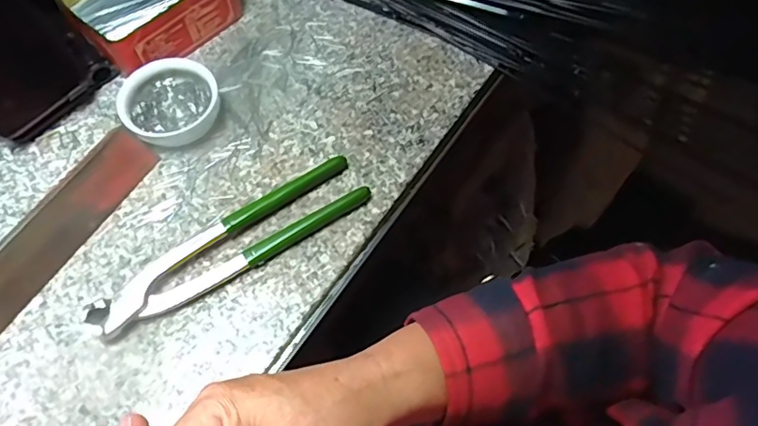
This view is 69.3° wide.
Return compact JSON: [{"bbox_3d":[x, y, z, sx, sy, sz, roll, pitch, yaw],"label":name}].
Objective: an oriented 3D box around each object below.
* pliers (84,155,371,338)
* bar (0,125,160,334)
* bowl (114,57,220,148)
[{"bbox_3d":[-0.099,0.021,0.375,0.195,0.016,0.042,-32,68,-16],"label":"pliers"},{"bbox_3d":[-0.240,0.045,0.350,0.007,0.039,0.253,3,52,50],"label":"bar"},{"bbox_3d":[-0.158,-0.083,0.418,0.070,0.027,0.065,0,63,-1],"label":"bowl"}]

